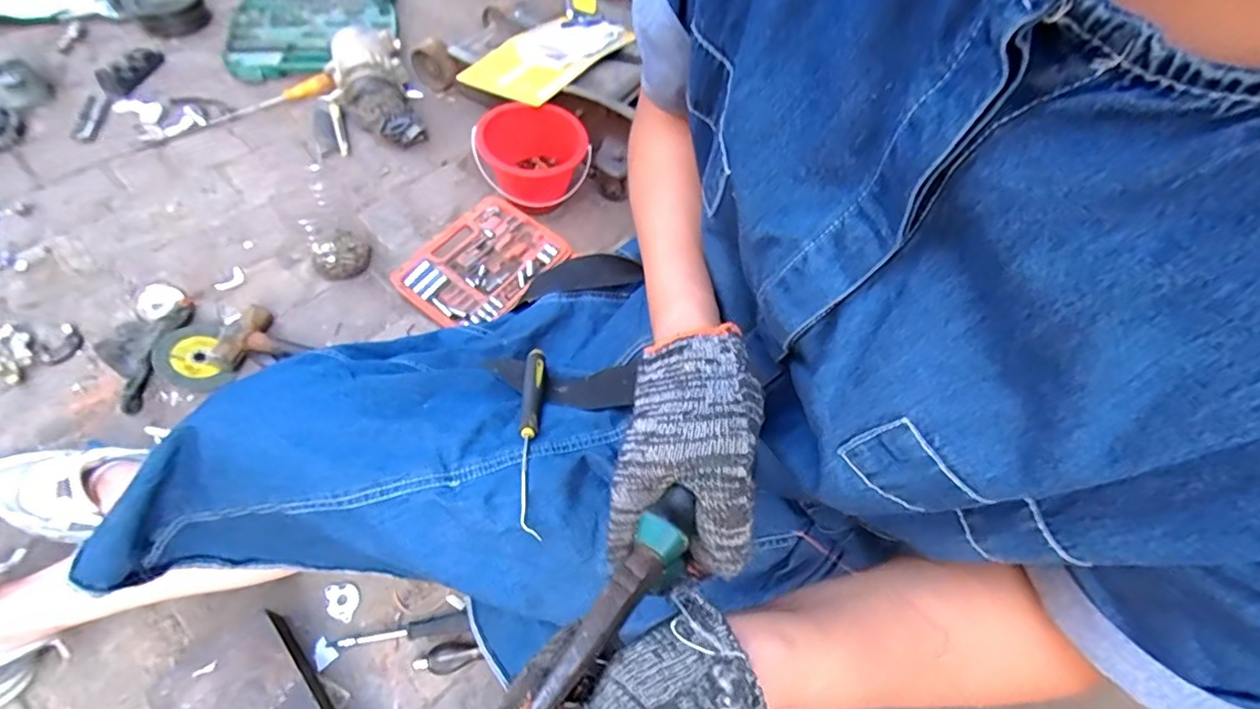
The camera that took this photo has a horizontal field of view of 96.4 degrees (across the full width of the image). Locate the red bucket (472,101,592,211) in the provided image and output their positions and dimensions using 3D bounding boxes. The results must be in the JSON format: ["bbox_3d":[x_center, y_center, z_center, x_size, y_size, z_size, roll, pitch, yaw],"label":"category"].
[{"bbox_3d":[-0.170,-0.351,0.990,0.184,0.128,0.184,4,59,-6],"label":"red bucket"}]

